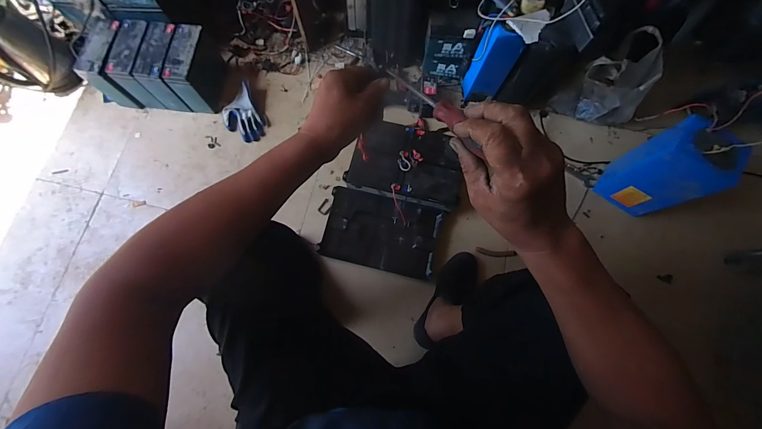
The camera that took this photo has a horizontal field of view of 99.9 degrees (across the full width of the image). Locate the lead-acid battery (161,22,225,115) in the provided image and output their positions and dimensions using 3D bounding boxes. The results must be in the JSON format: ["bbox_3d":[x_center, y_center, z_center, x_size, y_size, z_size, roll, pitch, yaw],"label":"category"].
[{"bbox_3d":[-0.554,-0.436,0.974,0.080,0.164,0.186,7,75,0],"label":"lead-acid battery"}]

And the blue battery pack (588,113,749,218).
[{"bbox_3d":[0.738,-0.108,0.851,0.135,0.306,0.135,30,77,6],"label":"blue battery pack"}]

